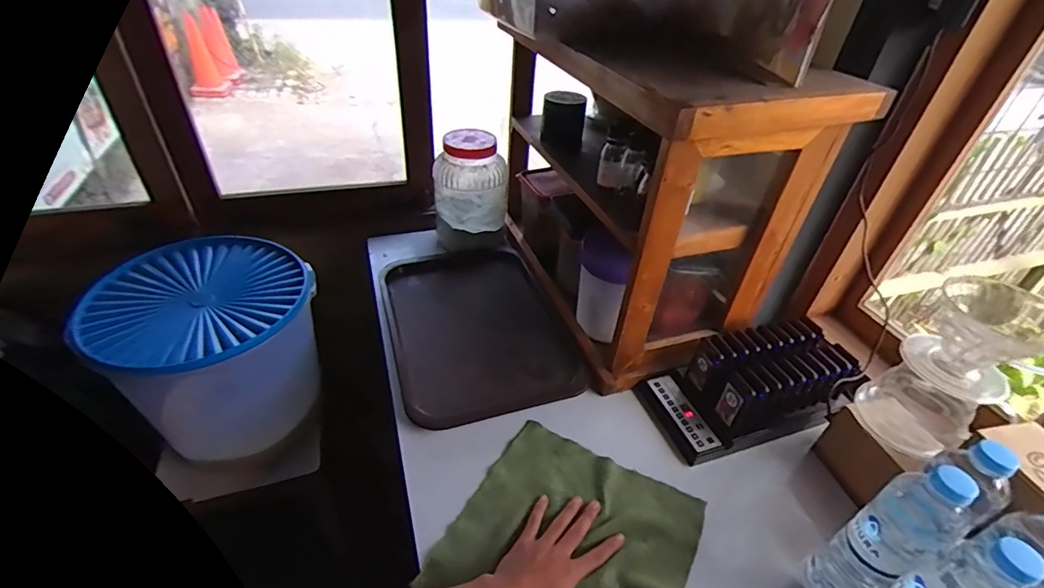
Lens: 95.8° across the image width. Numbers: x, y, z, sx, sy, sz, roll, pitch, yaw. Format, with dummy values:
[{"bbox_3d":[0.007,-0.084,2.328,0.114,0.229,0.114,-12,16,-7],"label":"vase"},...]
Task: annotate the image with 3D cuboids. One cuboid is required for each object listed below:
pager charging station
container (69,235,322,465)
[{"bbox_3d":[0.346,0.135,0.723,0.274,0.105,0.144,-9,41,-17],"label":"pager charging station"},{"bbox_3d":[-0.538,0.108,0.860,0.306,0.296,0.307,3,39,-3],"label":"container"}]

